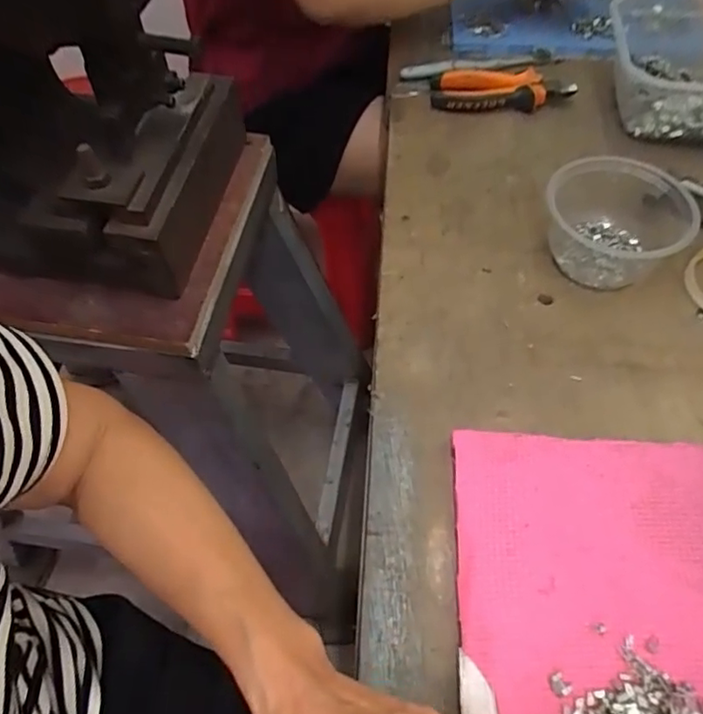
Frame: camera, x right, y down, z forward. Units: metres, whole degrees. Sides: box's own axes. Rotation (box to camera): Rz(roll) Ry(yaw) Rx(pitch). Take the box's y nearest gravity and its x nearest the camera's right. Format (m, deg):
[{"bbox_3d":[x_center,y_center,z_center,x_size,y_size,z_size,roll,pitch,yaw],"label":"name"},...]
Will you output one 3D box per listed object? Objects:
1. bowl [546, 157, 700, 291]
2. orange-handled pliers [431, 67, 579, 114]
[{"bbox_3d":[0.221,-0.116,0.501,0.110,0.063,0.113,0,56,1],"label":"bowl"},{"bbox_3d":[0.162,-0.289,0.643,0.148,0.019,0.068,7,56,6],"label":"orange-handled pliers"}]

